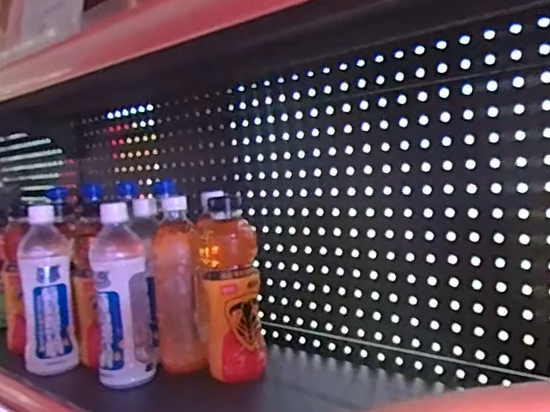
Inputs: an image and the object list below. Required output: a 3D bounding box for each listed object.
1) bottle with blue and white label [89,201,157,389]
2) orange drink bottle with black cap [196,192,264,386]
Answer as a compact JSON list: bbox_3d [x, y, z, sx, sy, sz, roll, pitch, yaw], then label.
[{"bbox_3d":[-0.185,0.105,0.675,0.059,0.208,0.057,-5,6,-1],"label":"bottle with blue and white label"},{"bbox_3d":[-0.052,0.098,0.662,0.068,0.210,0.068,-6,6,-6],"label":"orange drink bottle with black cap"}]

